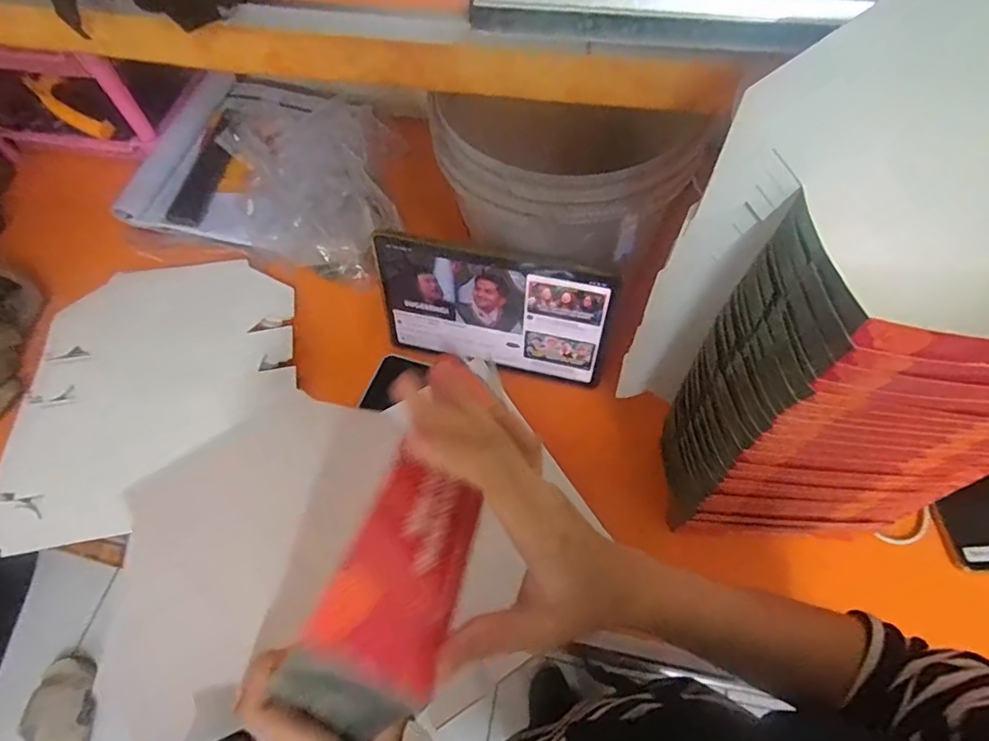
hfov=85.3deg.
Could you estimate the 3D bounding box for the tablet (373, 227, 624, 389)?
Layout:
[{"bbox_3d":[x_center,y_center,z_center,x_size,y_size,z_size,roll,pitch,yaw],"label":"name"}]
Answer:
[{"bbox_3d":[-0.004,-0.062,0.579,0.251,0.162,0.010,12,47,9],"label":"tablet"}]

